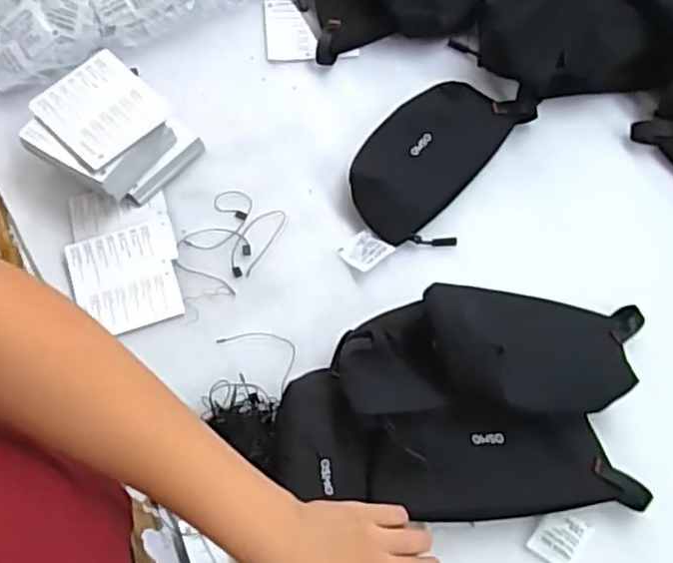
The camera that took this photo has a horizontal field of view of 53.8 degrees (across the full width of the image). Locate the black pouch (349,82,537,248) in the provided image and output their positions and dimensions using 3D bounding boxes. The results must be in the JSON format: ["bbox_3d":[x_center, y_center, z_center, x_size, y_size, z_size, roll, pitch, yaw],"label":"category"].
[{"bbox_3d":[0.094,-0.122,0.653,0.119,0.030,0.194,28,67,11],"label":"black pouch"}]

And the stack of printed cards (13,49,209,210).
[{"bbox_3d":[-0.215,-0.139,0.634,0.124,0.063,0.120,37,69,15],"label":"stack of printed cards"}]

